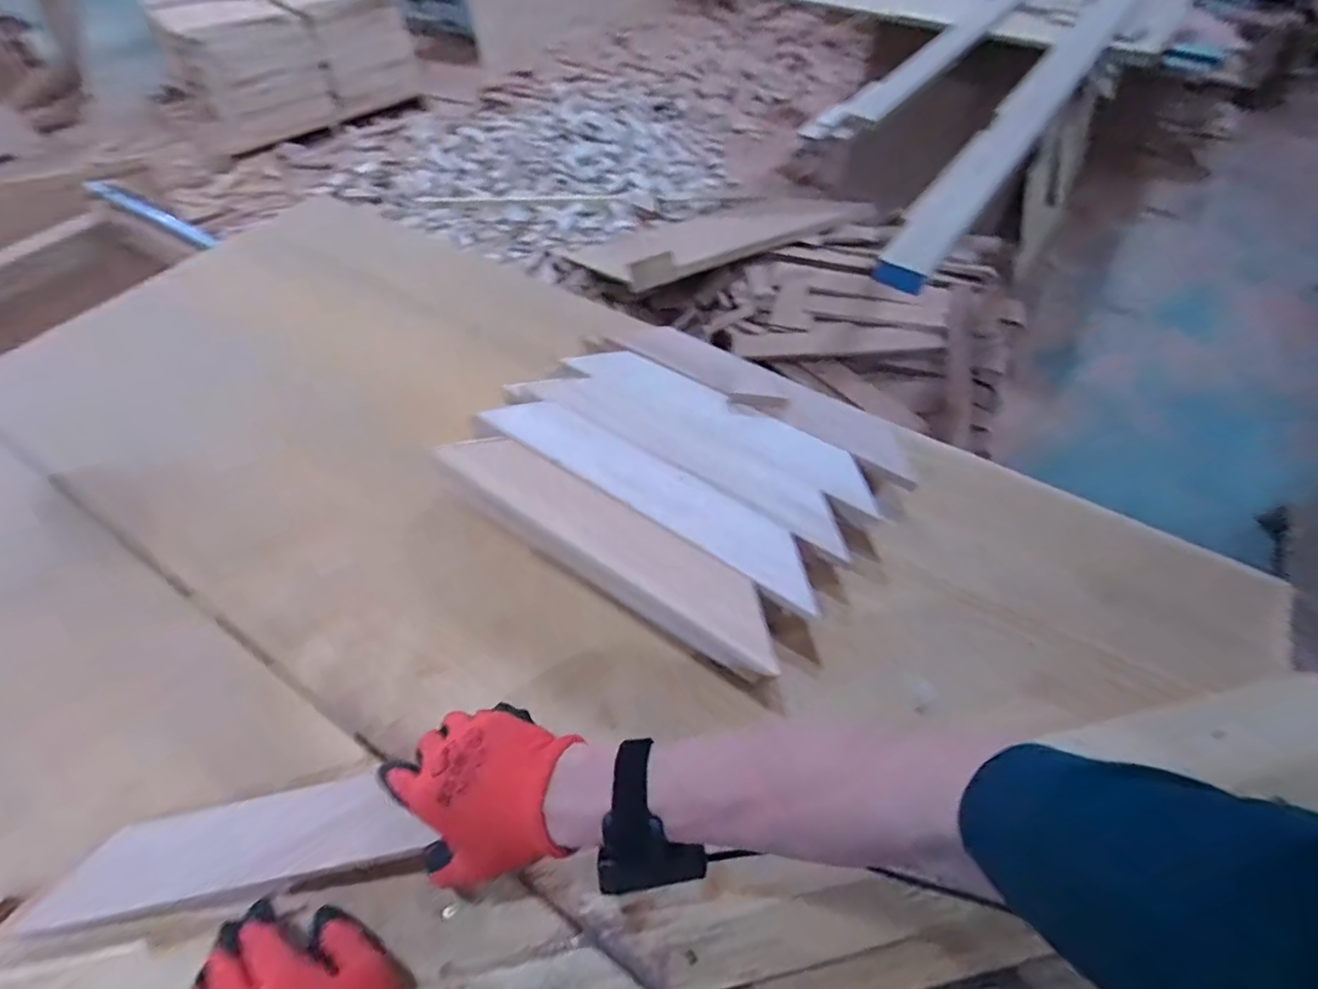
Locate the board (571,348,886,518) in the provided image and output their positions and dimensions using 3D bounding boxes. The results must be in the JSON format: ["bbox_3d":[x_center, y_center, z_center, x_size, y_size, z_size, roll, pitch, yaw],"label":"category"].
[{"bbox_3d":[0.067,-0.084,0.641,0.362,0.028,0.063,31,62,17],"label":"board"}]

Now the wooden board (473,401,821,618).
[{"bbox_3d":[-0.008,-0.011,0.563,0.351,0.031,0.068,32,63,18],"label":"wooden board"}]

